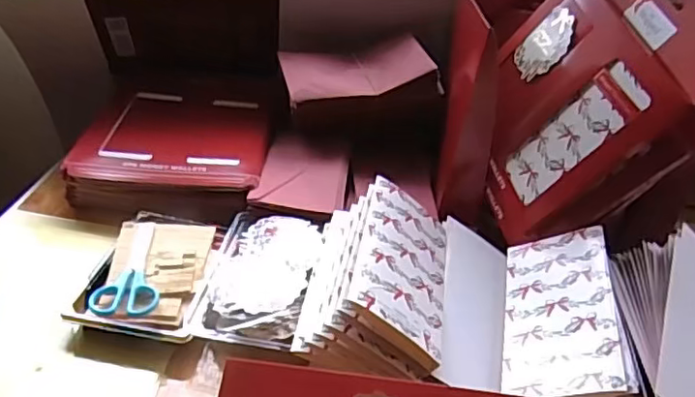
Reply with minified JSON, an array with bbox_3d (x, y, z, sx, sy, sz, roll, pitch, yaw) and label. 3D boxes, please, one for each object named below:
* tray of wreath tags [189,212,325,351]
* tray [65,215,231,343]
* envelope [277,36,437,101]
[{"bbox_3d":[-0.076,0.064,0.550,0.093,0.031,0.163,8,34,1],"label":"tray of wreath tags"},{"bbox_3d":[-0.176,0.069,0.558,0.105,0.025,0.155,9,34,3],"label":"tray"},{"bbox_3d":[0.009,-0.162,0.736,0.173,0.023,0.086,-10,50,-9],"label":"envelope"}]

